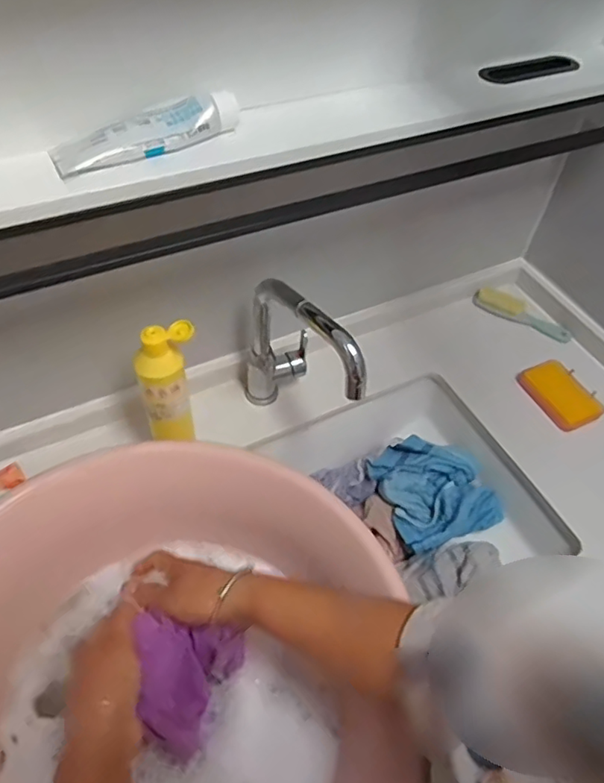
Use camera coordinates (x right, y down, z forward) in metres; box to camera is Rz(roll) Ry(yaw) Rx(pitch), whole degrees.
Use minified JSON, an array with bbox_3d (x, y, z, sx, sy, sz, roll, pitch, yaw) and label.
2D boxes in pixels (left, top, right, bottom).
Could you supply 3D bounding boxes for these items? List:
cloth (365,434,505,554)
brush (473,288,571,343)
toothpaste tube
[{"bbox_3d":[0.187,0.137,0.829,0.135,0.054,0.148,-15,54,-16],"label":"cloth"},{"bbox_3d":[0.357,-0.125,0.948,0.161,0.027,0.034,31,56,19],"label":"brush"},{"bbox_3d":[-0.131,-0.225,0.500,0.163,0.031,0.040,-24,57,-22],"label":"toothpaste tube"}]

